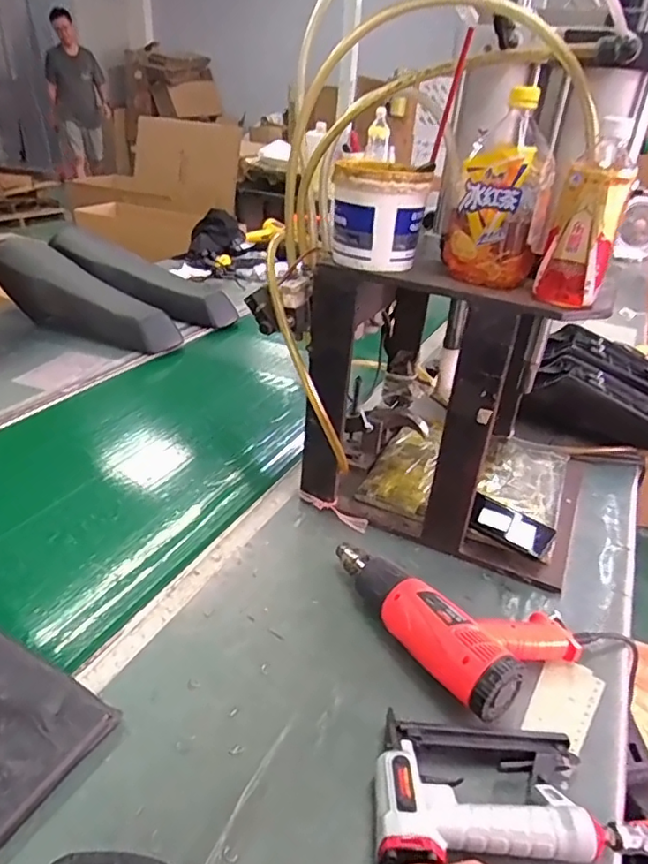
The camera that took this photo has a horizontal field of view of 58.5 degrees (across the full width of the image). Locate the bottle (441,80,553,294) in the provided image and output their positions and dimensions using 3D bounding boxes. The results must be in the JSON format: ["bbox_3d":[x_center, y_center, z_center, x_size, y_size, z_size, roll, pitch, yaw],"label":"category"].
[{"bbox_3d":[0.205,-0.277,0.677,0.111,0.188,0.114,11,31,11],"label":"bottle"}]

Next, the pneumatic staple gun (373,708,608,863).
[{"bbox_3d":[0.142,0.325,0.516,0.191,0.054,0.131,4,29,1],"label":"pneumatic staple gun"}]

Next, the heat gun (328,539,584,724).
[{"bbox_3d":[0.152,0.201,0.712,0.178,0.078,0.273,-18,36,-33],"label":"heat gun"}]

